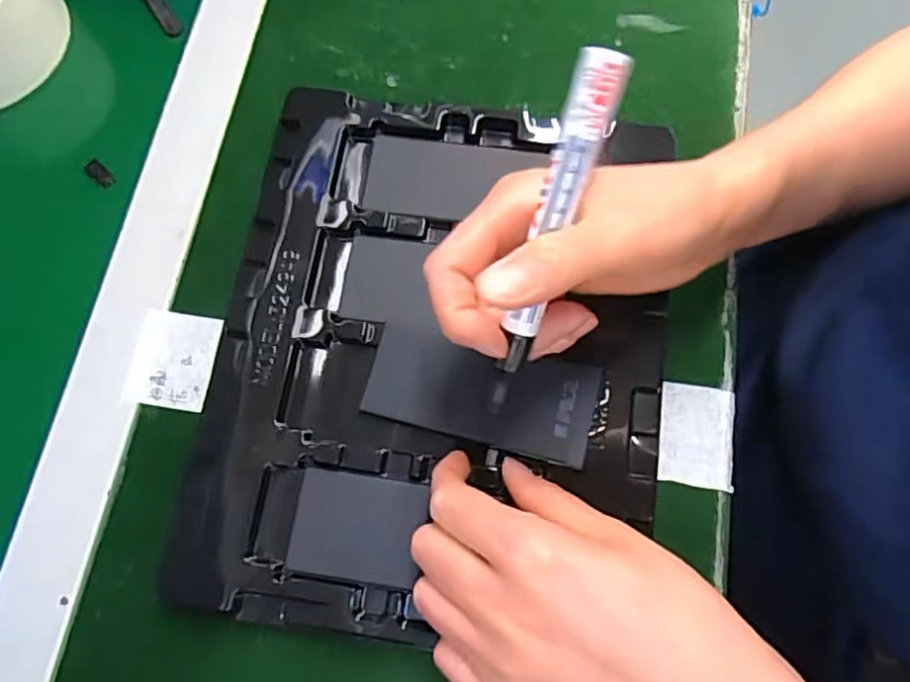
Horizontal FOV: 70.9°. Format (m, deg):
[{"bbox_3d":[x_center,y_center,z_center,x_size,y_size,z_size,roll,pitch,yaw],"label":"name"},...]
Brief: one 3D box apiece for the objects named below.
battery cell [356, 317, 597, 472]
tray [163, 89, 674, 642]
[{"bbox_3d":[0.012,0.024,0.307,0.109,0.006,0.047,13,74,9],"label":"battery cell"},{"bbox_3d":[-0.008,0.000,0.318,0.215,0.017,0.268,8,73,2],"label":"tray"}]

